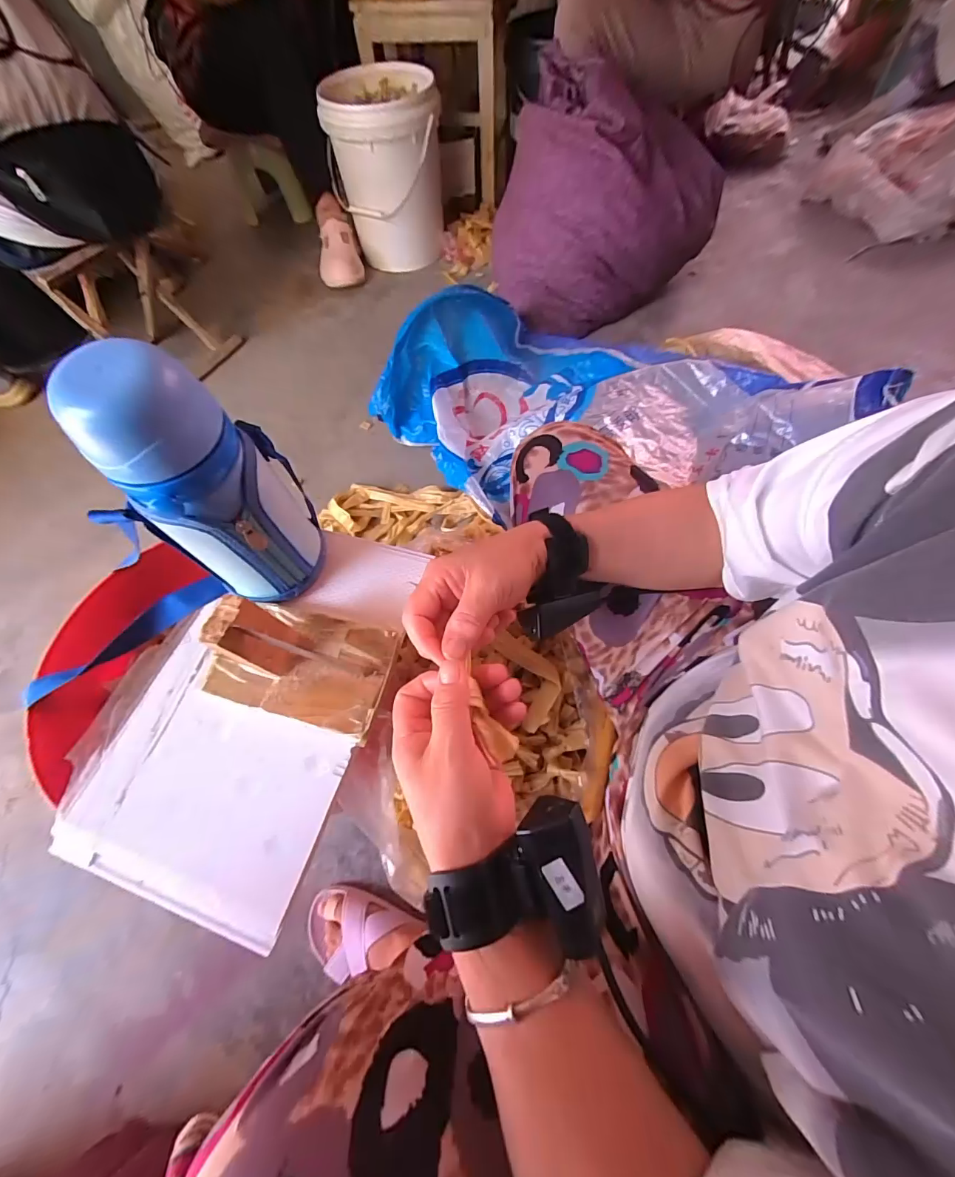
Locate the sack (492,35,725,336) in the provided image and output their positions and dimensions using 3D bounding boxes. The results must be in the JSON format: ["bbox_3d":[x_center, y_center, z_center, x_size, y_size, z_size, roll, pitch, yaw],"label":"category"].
[{"bbox_3d":[0.304,-0.947,1.064,0.551,0.383,0.356,-32,66,-13],"label":"sack"}]

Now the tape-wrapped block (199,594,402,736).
[{"bbox_3d":[-0.141,0.043,0.319,0.135,0.075,0.083,12,64,9],"label":"tape-wrapped block"}]

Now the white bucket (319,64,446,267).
[{"bbox_3d":[-0.238,-1.147,1.214,0.288,0.347,0.278,-1,63,3],"label":"white bucket"}]

